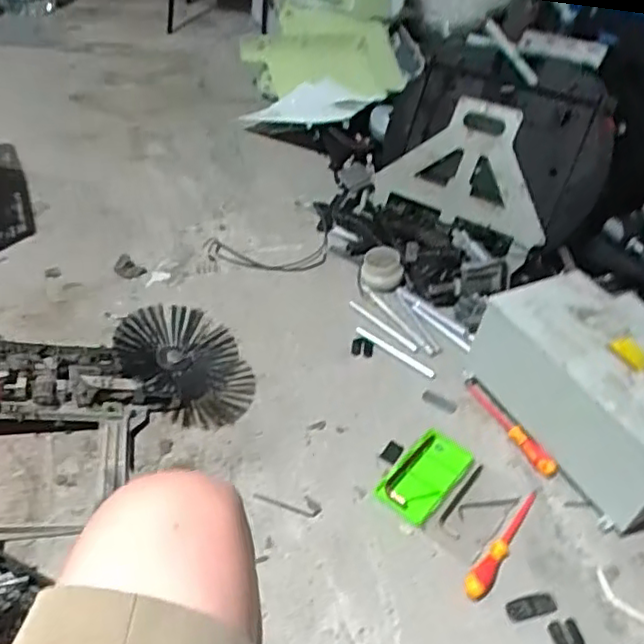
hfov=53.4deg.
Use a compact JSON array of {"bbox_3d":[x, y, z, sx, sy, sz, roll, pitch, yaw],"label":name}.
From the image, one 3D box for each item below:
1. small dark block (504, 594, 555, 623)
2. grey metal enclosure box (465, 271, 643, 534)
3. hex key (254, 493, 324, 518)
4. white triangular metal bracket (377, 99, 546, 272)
[{"bbox_3d":[0.327,0.445,0.998,0.080,0.007,0.032,-6,42,-13],"label":"small dark block"},{"bbox_3d":[0.559,0.126,1.246,0.320,0.216,0.456,-17,45,-24],"label":"grey metal enclosure box"},{"bbox_3d":[-0.058,0.313,1.122,0.119,0.006,0.036,15,41,11],"label":"hex key"},{"bbox_3d":[0.388,-0.398,1.677,0.502,0.346,0.040,33,10,27],"label":"white triangular metal bracket"}]

